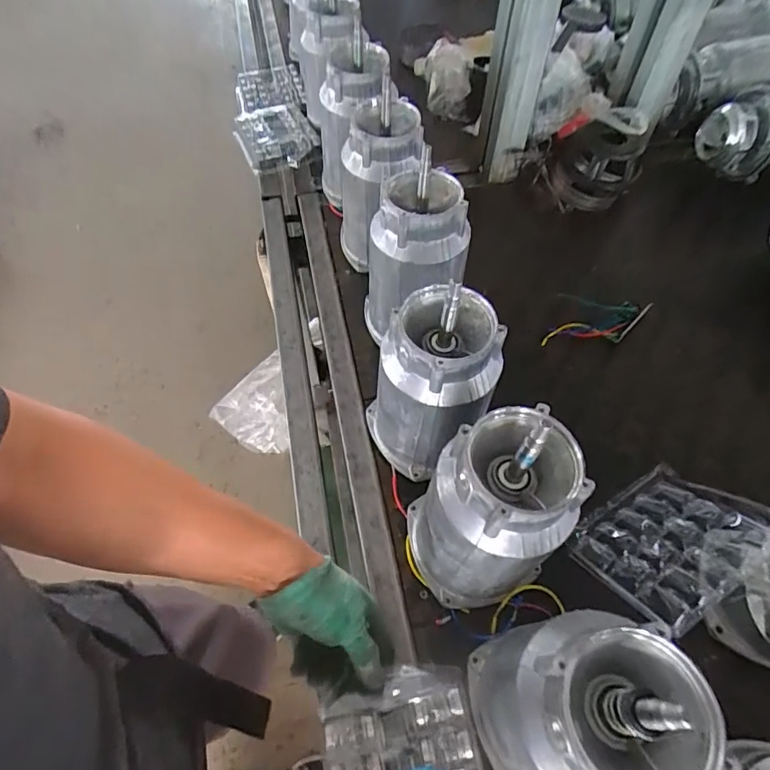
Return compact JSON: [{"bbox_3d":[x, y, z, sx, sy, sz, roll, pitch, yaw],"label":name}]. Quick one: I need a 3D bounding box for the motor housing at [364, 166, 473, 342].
[{"bbox_3d":[0.031,-0.149,0.625,0.112,0.224,0.124,-27,61,-16],"label":"motor housing"}]

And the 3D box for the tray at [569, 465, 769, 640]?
[{"bbox_3d":[0.294,0.160,0.506,0.178,0.022,0.132,-31,30,-19],"label":"tray"}]

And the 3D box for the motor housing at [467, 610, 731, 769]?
[{"bbox_3d":[0.131,0.228,0.349,0.101,0.223,0.108,0,57,0],"label":"motor housing"}]

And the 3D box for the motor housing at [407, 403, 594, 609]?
[{"bbox_3d":[0.090,0.121,0.448,0.119,0.231,0.119,-13,58,-8],"label":"motor housing"}]

